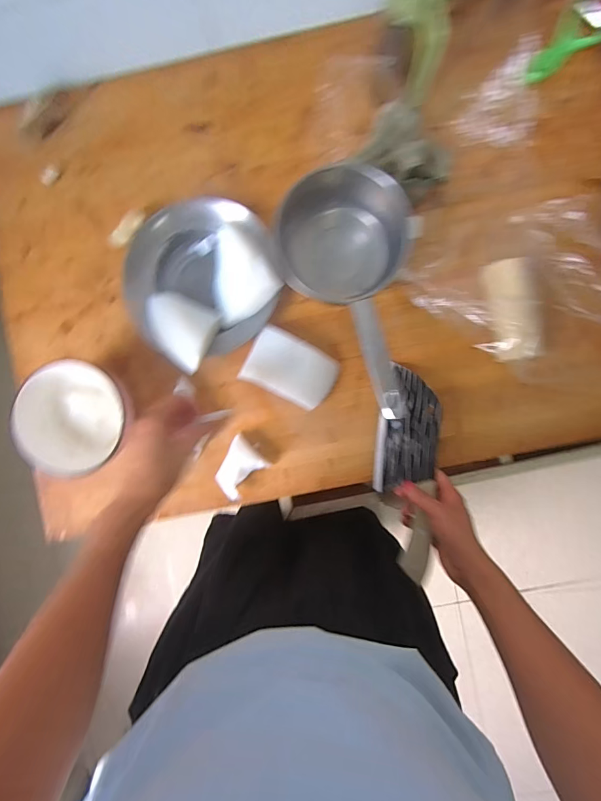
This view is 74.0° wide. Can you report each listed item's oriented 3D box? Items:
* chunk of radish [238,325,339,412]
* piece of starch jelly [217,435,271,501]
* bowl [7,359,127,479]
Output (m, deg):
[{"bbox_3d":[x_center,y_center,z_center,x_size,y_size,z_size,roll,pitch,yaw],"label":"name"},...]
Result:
[{"bbox_3d":[-0.012,-0.042,0.539,0.115,0.029,0.078,28,93,3],"label":"chunk of radish"},{"bbox_3d":[-0.087,0.092,0.550,0.058,0.025,0.065,43,94,2],"label":"piece of starch jelly"},{"bbox_3d":[-0.308,0.022,0.541,0.124,0.038,0.144,3,92,-26],"label":"bowl"}]

